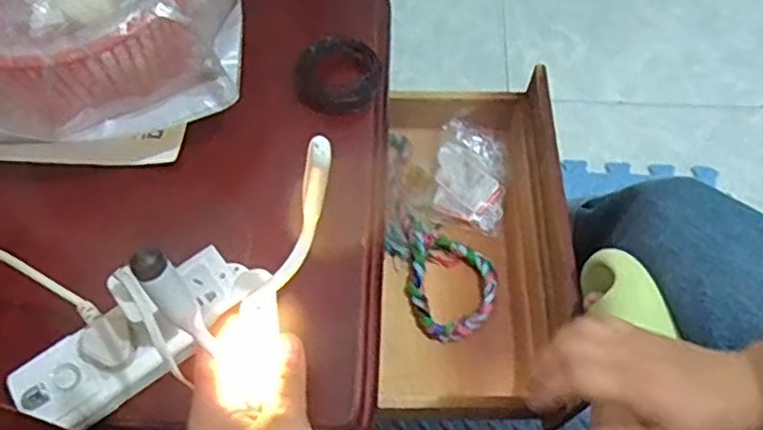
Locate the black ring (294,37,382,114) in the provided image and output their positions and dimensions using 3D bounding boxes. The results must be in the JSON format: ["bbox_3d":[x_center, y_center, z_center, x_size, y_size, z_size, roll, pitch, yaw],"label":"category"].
[{"bbox_3d":[-0.038,-0.129,0.629,0.074,0.028,0.072,1,63,-1],"label":"black ring"}]

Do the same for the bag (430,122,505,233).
[{"bbox_3d":[0.102,-0.046,0.800,0.076,0.021,0.130,7,63,2],"label":"bag"}]

